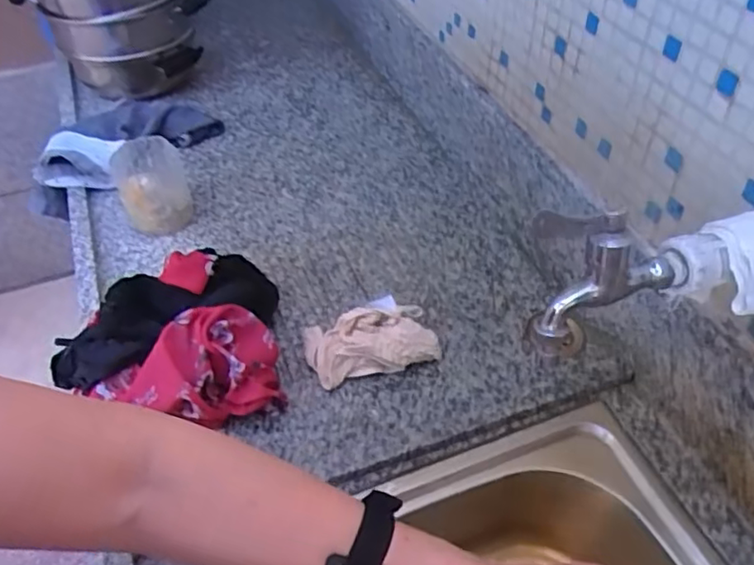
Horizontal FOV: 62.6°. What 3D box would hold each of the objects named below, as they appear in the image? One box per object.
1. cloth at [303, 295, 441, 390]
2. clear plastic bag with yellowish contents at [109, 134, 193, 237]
[{"bbox_3d":[-0.008,0.070,0.731,0.153,0.063,0.074,-8,47,-5],"label":"cloth"},{"bbox_3d":[-0.324,-0.138,0.896,0.092,0.117,0.102,-14,48,-11],"label":"clear plastic bag with yellowish contents"}]

